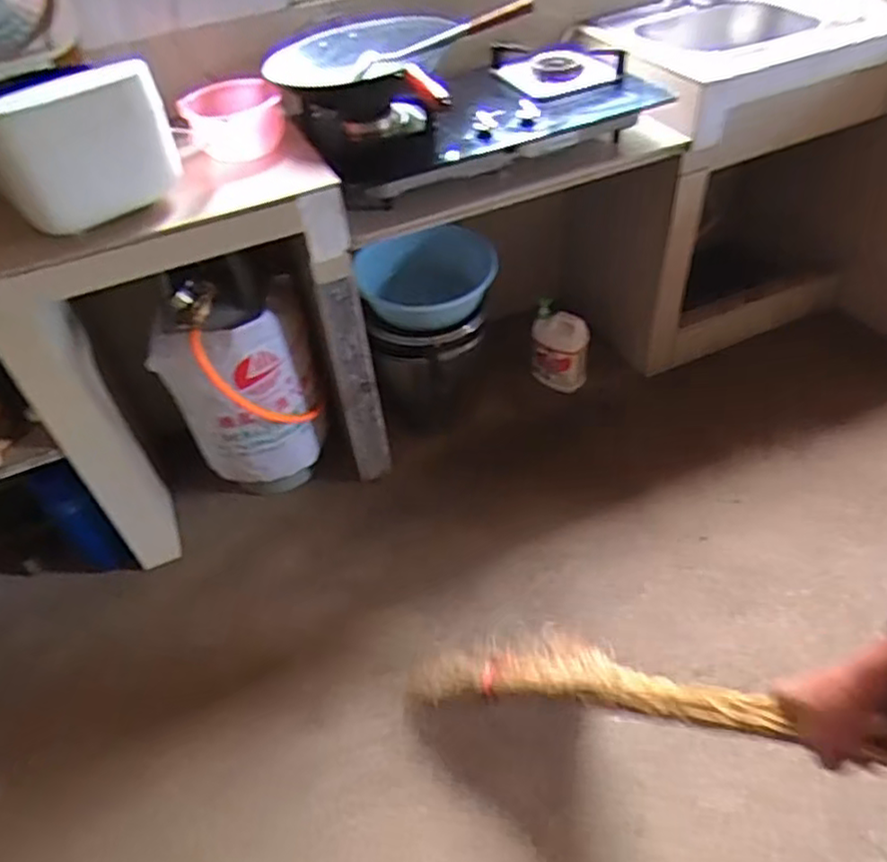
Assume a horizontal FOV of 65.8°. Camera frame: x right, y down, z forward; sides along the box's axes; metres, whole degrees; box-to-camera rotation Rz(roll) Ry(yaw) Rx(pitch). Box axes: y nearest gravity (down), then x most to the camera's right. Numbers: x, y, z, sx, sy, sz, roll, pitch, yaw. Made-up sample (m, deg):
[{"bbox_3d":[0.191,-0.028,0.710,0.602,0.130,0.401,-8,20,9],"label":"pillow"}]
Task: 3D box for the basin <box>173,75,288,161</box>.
[{"bbox_3d":[-0.378,-0.567,1.249,0.177,0.100,0.164,-15,46,-8],"label":"basin"}]

